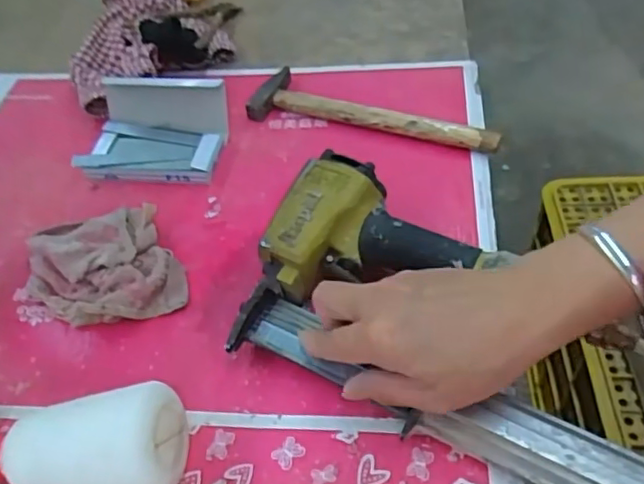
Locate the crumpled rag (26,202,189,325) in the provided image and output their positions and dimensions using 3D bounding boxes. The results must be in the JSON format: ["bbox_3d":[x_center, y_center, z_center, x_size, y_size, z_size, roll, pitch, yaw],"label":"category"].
[{"bbox_3d":[-0.176,0.016,0.497,0.111,0.032,0.124,-19,48,-11],"label":"crumpled rag"}]

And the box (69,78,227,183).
[{"bbox_3d":[-0.162,-0.107,0.589,0.132,0.058,0.087,3,48,9],"label":"box"}]

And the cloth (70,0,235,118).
[{"bbox_3d":[-0.201,-0.235,0.698,0.181,0.065,0.215,-23,49,-15],"label":"cloth"}]

